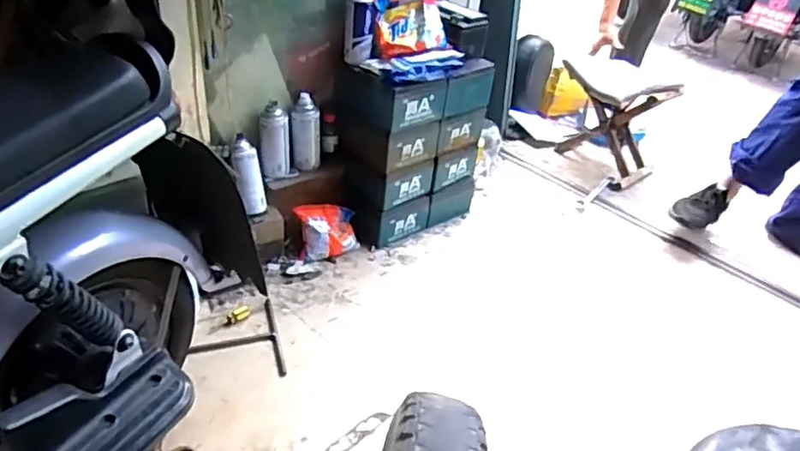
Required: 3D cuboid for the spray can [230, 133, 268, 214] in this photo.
[{"bbox_3d":[-0.311,-0.104,1.244,0.060,0.165,0.050,-13,3,-26],"label":"spray can"}]

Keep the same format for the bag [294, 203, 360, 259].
[{"bbox_3d":[-0.163,0.012,1.367,0.139,0.098,0.096,-6,38,-18],"label":"bag"}]

